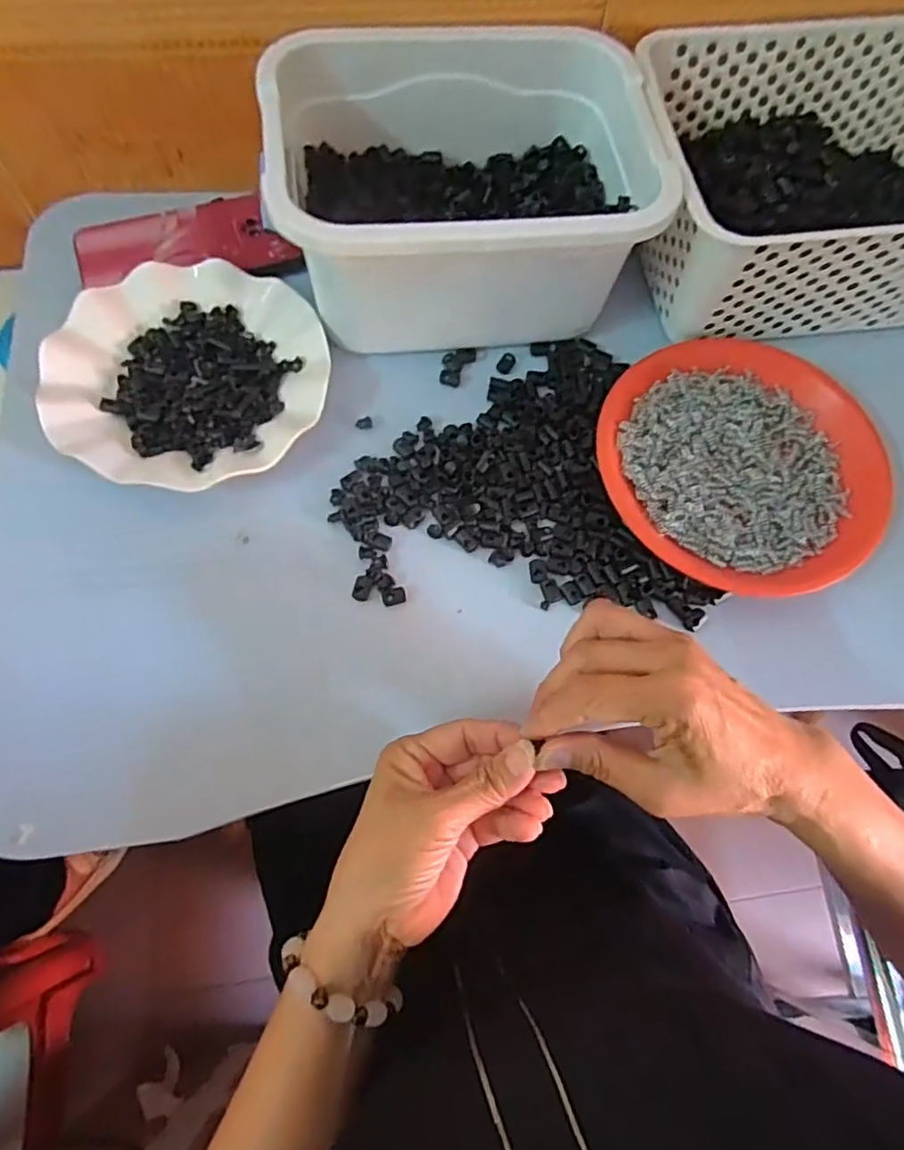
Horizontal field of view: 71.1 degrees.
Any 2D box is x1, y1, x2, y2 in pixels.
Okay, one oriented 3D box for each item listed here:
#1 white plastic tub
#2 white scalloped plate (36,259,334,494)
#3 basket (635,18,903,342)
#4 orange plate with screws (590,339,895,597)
[{"bbox_3d":[0.006,-0.272,0.446,0.250,0.104,0.187,-9,70,-6],"label":"white plastic tub"},{"bbox_3d":[-0.179,-0.139,0.438,0.175,0.029,0.174,1,70,-2],"label":"white scalloped plate"},{"bbox_3d":[0.285,-0.290,0.465,0.293,0.103,0.193,-5,70,-5],"label":"basket"},{"bbox_3d":[0.200,-0.082,0.442,0.192,0.024,0.183,1,70,-2],"label":"orange plate with screws"}]

